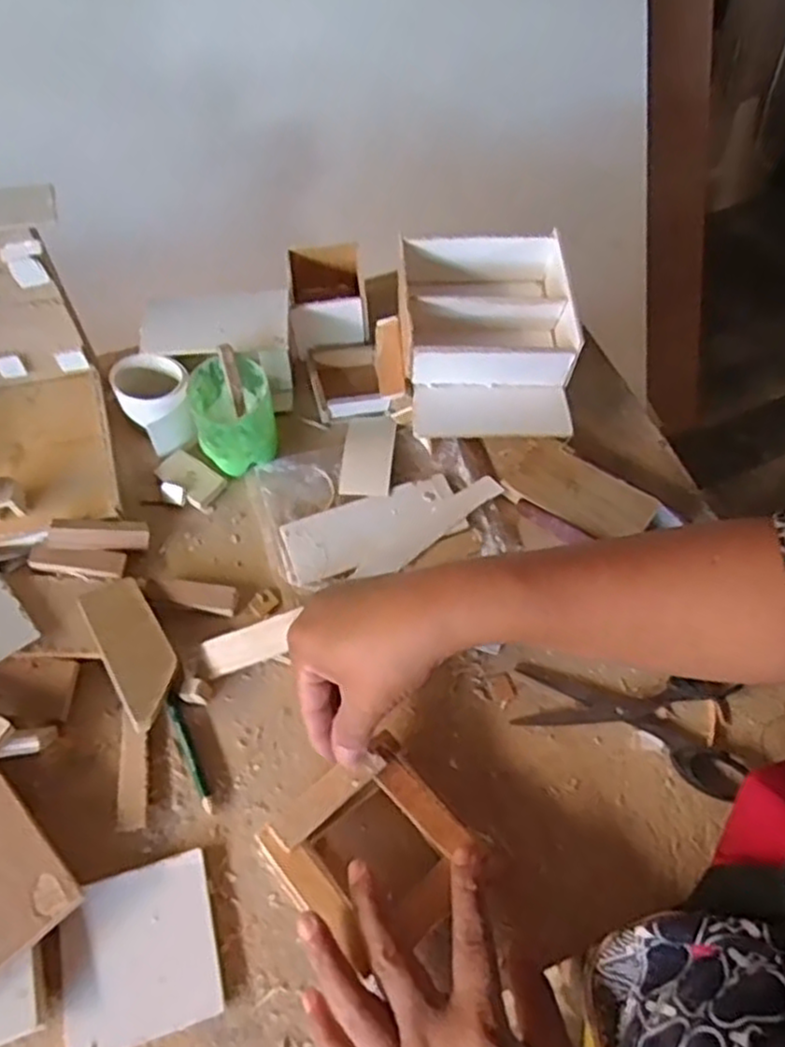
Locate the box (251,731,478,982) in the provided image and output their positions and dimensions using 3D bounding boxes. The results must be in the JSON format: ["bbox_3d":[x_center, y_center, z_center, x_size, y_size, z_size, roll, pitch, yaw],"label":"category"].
[{"bbox_3d":[-0.010,0.183,0.408,0.092,0.039,0.093,-35,66,-19],"label":"box"}]

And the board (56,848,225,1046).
[{"bbox_3d":[-0.135,0.227,0.389,0.078,0.004,0.080,-13,63,-12],"label":"board"}]

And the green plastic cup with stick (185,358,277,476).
[{"bbox_3d":[-0.117,-0.079,0.538,0.056,0.064,0.057,0,59,-1],"label":"green plastic cup with stick"}]

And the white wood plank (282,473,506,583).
[{"bbox_3d":[0.003,0.001,0.534,0.159,0.005,0.060,-20,62,-12],"label":"white wood plank"}]

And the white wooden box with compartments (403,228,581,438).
[{"bbox_3d":[0.071,-0.152,0.578,0.126,0.074,0.125,-2,60,-2],"label":"white wooden box with compartments"}]

